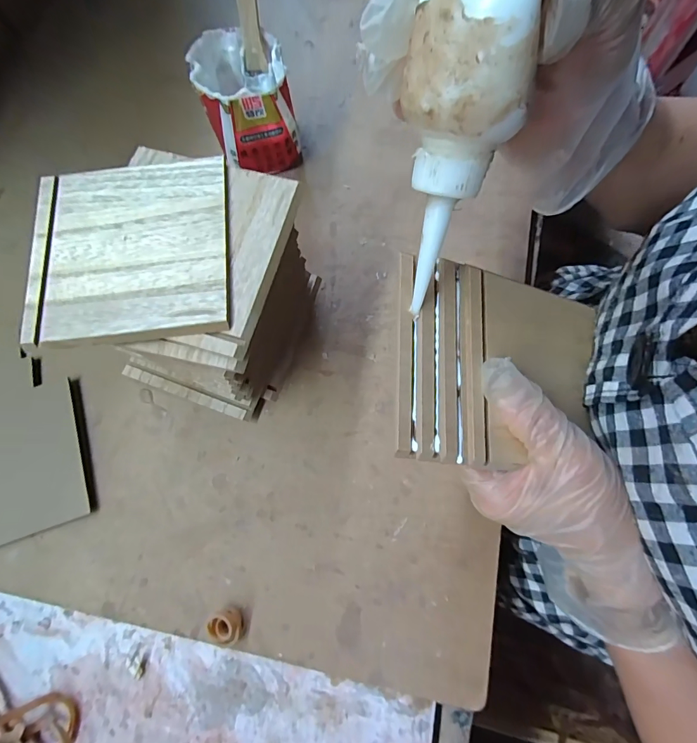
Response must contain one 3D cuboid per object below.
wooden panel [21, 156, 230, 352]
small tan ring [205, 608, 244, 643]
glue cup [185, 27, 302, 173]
[{"bbox_3d":[-0.120,-0.067,0.209,0.106,0.005,0.104,-6,76,0],"label":"wooden panel"},{"bbox_3d":[-0.080,0.165,0.250,0.021,0.013,0.017,14,77,5],"label":"small tan ring"},{"bbox_3d":[-0.080,-0.213,0.311,0.064,0.078,0.068,0,76,1],"label":"glue cup"}]

